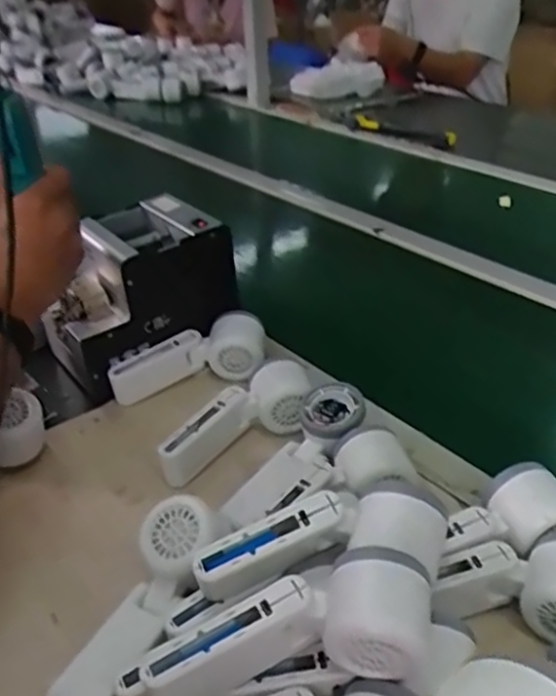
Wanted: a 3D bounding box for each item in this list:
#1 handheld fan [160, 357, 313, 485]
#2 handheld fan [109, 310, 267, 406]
[{"bbox_3d":[-0.037,0.069,0.619,0.153,0.056,0.043,-31,41,-17],"label":"handheld fan"},{"bbox_3d":[-0.089,0.012,0.697,0.163,0.061,0.050,-11,34,-14],"label":"handheld fan"}]

